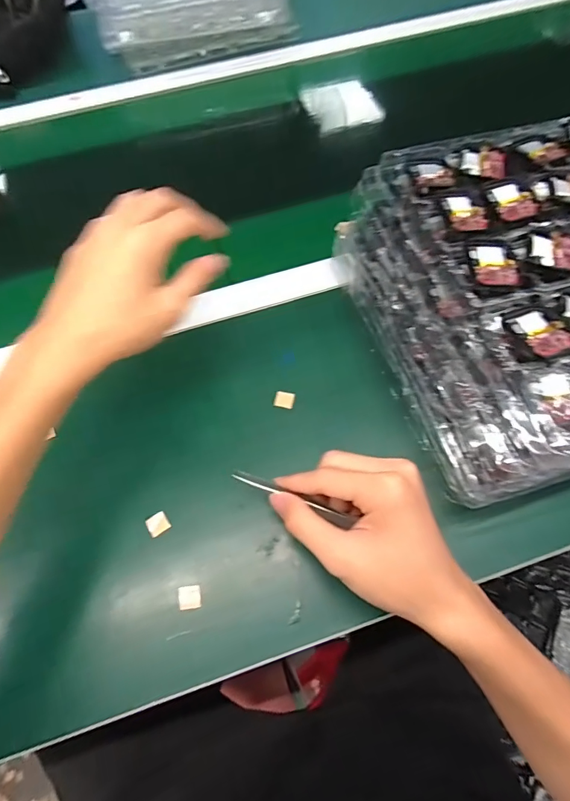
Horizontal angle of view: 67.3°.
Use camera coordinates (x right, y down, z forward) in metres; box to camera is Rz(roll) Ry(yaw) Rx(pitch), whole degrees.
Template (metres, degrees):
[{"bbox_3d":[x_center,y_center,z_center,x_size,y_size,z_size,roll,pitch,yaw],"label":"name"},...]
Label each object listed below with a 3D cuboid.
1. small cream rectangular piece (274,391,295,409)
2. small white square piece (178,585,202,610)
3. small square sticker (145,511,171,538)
[{"bbox_3d":[-0.001,-0.001,0.394,0.018,0.004,0.015,8,76,2],"label":"small cream rectangular piece"},{"bbox_3d":[-0.072,0.149,0.323,0.016,0.004,0.016,-7,63,-1],"label":"small white square piece"},{"bbox_3d":[-0.103,0.100,0.346,0.017,0.006,0.016,-33,66,-14],"label":"small square sticker"}]

